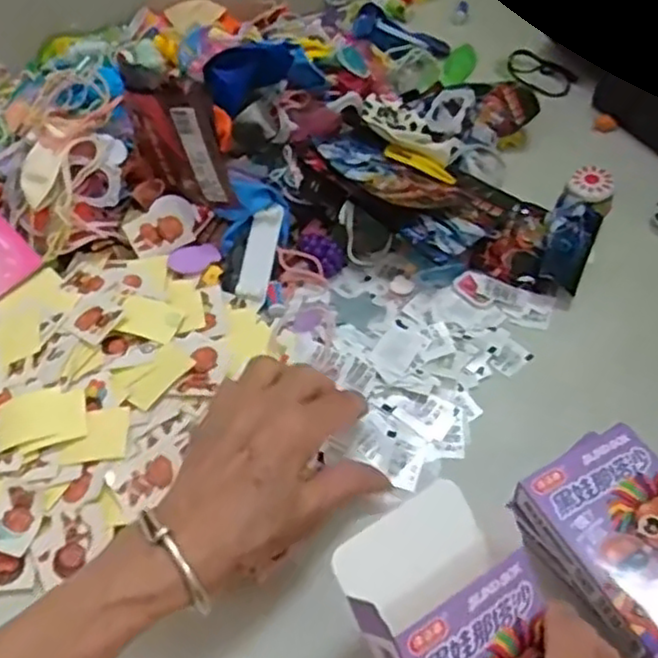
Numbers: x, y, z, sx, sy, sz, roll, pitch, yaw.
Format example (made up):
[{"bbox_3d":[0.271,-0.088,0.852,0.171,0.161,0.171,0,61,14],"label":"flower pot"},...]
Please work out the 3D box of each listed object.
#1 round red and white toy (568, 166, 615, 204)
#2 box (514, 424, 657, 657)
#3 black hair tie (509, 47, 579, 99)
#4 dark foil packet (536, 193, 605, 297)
[{"bbox_3d":[0.184,-0.101,0.494,0.030,0.006,0.029,-5,63,9],"label":"round red and white toy"},{"bbox_3d":[0.141,0.096,0.322,0.067,0.014,0.096,-28,53,-12],"label":"box"},{"bbox_3d":[0.181,-0.218,0.596,0.042,0.006,0.064,-27,56,-14],"label":"black hair tie"},{"bbox_3d":[0.160,-0.057,0.472,0.035,0.012,0.079,35,59,-6],"label":"dark foil packet"}]

